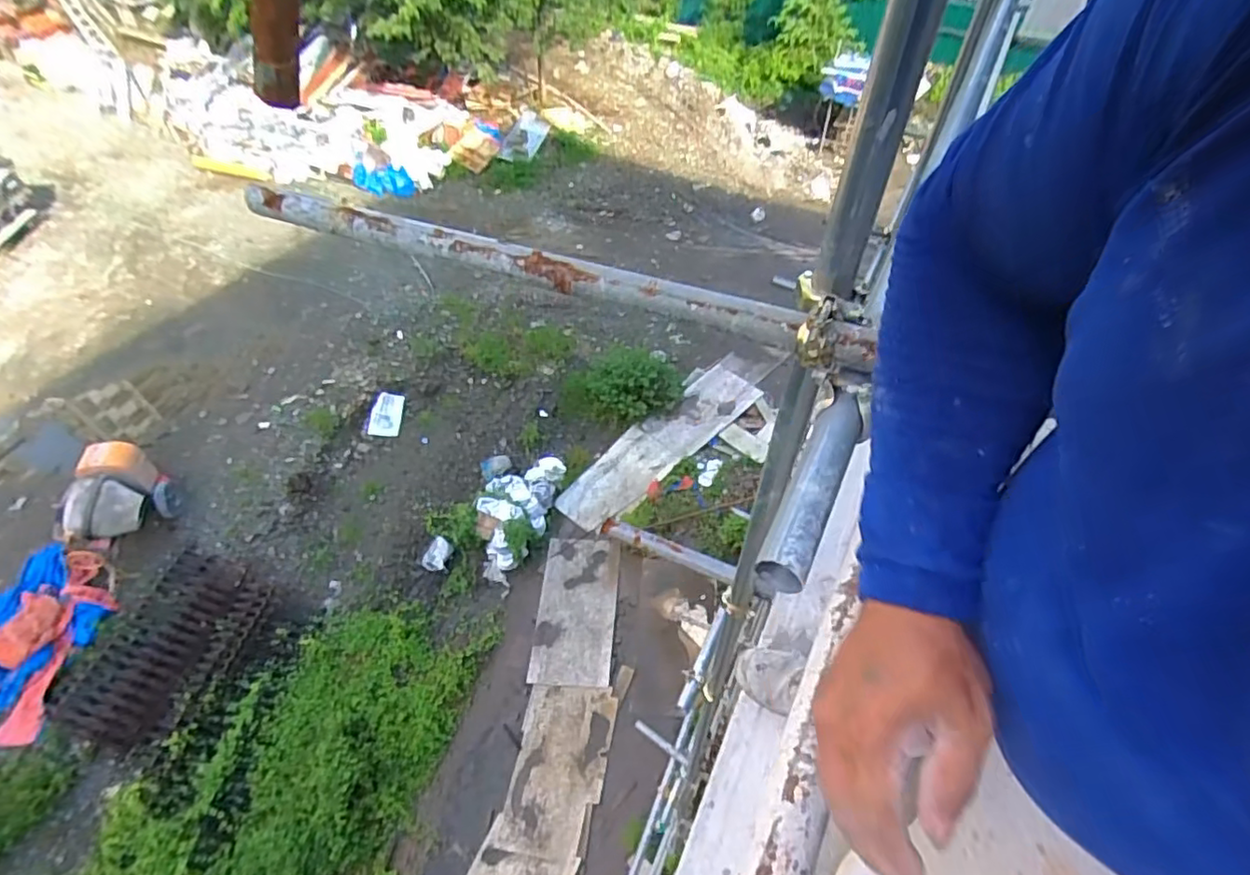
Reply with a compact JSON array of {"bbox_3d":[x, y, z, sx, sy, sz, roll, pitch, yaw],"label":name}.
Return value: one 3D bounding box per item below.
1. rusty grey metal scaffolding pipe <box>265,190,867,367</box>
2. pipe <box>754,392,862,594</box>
[{"bbox_3d":[-0.150,-0.237,0.826,0.924,0.048,0.039,19,55,17],"label":"rusty grey metal scaffolding pipe"},{"bbox_3d":[0.195,0.044,0.628,0.048,0.039,0.232,21,55,18],"label":"pipe"}]

